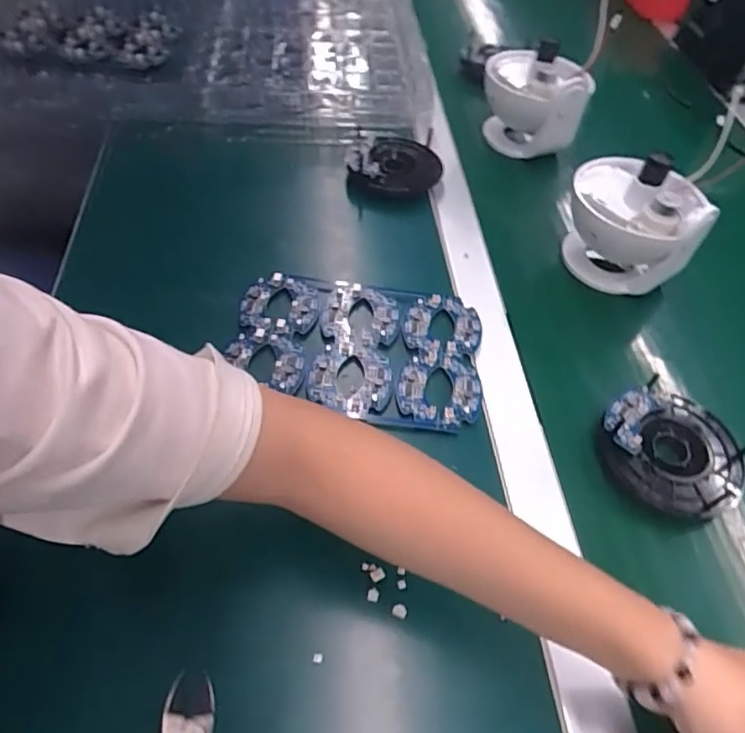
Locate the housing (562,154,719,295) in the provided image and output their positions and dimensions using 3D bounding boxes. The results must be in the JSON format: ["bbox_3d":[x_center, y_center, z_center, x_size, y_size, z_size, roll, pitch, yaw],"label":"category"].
[{"bbox_3d":[0.236,-0.140,0.522,0.107,0.113,0.104,17,50,8],"label":"housing"}]

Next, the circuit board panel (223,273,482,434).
[{"bbox_3d":[-0.012,-0.017,0.458,0.196,0.013,0.132,10,49,2],"label":"circuit board panel"}]

